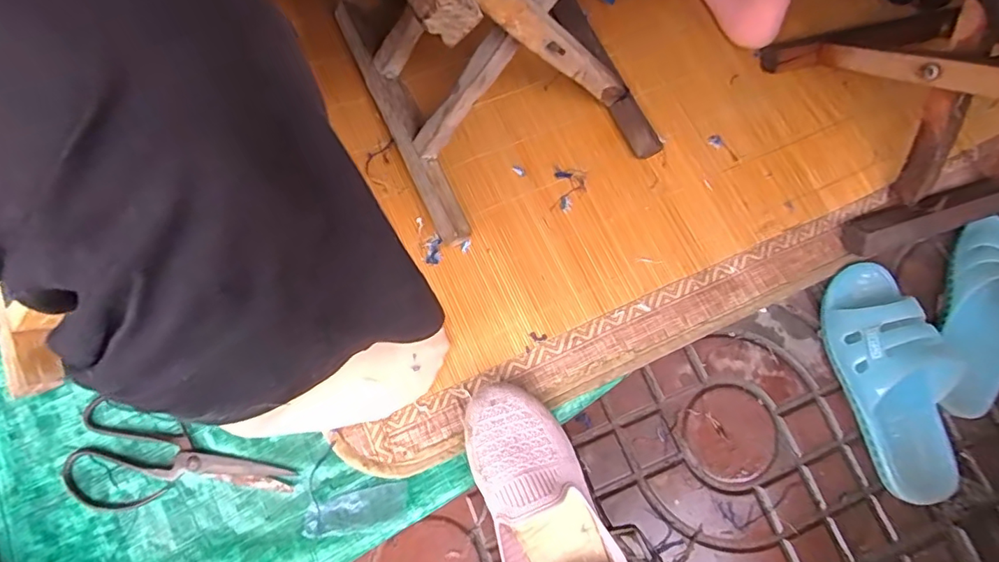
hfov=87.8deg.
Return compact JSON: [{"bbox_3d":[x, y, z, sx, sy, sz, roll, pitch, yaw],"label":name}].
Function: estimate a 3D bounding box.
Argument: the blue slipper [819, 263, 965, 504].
[{"bbox_3d":[0.374,0.091,0.488,0.084,0.060,0.224,-11,76,-5],"label":"blue slipper"}]

